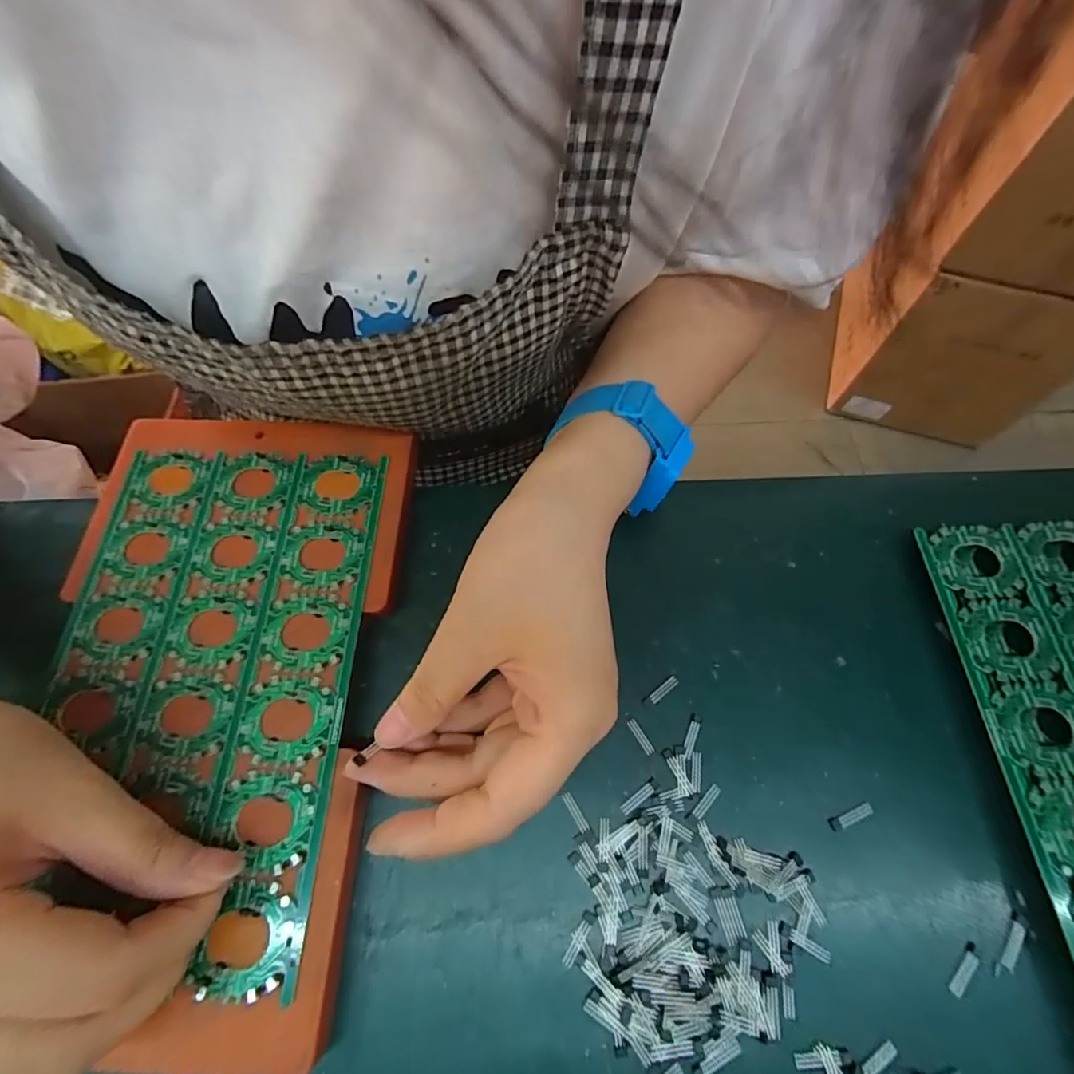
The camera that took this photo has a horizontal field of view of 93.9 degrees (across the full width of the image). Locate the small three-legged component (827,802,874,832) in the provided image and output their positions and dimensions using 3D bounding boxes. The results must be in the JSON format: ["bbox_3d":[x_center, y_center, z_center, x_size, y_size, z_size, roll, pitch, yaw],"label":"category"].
[{"bbox_3d":[0.120,0.107,0.191,0.018,0.004,0.005,-18,67,-8],"label":"small three-legged component"}]

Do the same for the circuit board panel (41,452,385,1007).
[{"bbox_3d":[-0.135,0.053,0.201,0.119,0.004,0.197,2,67,0],"label":"circuit board panel"}]

